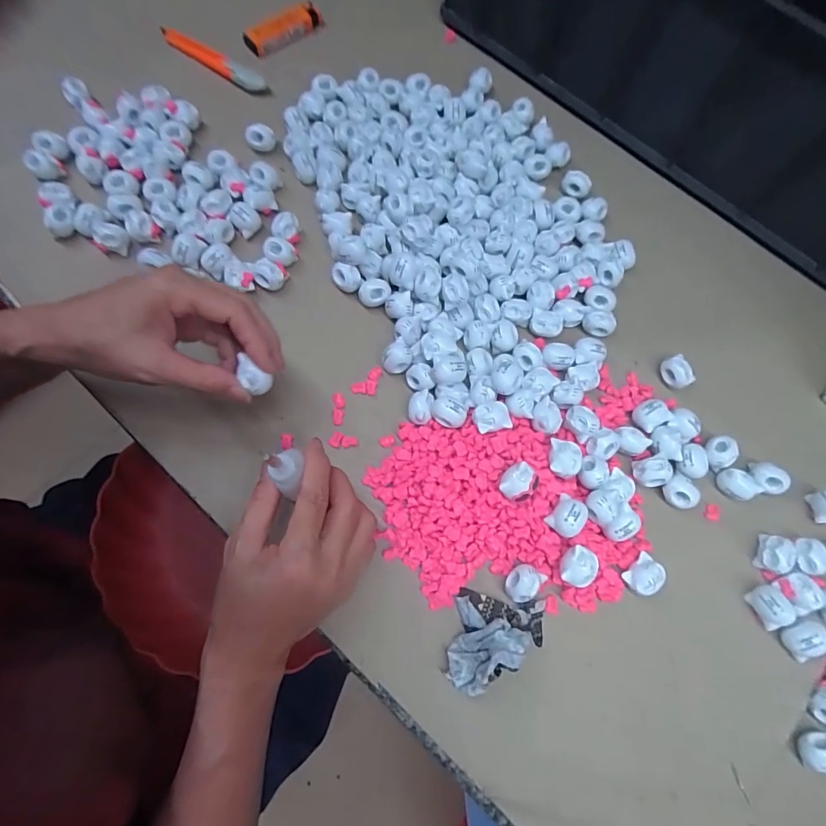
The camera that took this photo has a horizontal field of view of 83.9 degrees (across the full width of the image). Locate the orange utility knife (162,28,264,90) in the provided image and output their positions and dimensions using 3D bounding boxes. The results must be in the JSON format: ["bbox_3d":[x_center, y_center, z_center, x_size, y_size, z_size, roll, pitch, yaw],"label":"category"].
[{"bbox_3d":[-0.197,-0.345,0.447,0.127,0.014,0.014,33,74,7],"label":"orange utility knife"}]

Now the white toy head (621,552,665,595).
[{"bbox_3d":[0.160,0.113,0.319,0.021,0.015,0.025,42,75,9],"label":"white toy head"}]

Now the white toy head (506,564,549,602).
[{"bbox_3d":[0.074,0.114,0.311,0.026,0.016,0.021,-43,80,-14],"label":"white toy head"}]

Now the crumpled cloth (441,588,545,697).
[{"bbox_3d":[0.055,0.150,0.295,0.059,0.031,0.058,14,72,1],"label":"crumpled cloth"}]

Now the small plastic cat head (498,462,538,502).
[{"bbox_3d":[0.070,0.048,0.312,0.022,0.018,0.025,43,75,10],"label":"small plastic cat head"}]

